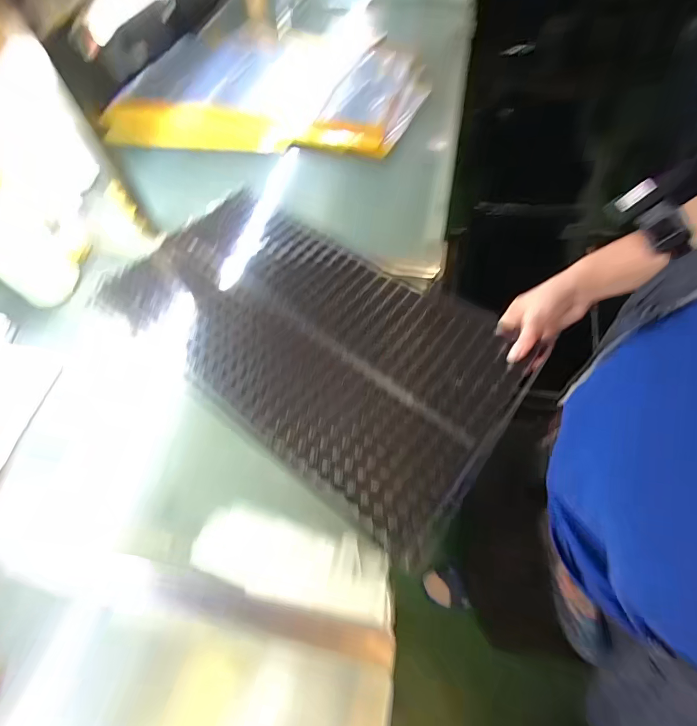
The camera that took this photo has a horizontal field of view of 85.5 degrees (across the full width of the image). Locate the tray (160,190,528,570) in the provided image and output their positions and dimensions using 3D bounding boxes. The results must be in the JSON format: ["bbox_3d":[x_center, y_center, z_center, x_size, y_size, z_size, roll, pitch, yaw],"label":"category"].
[{"bbox_3d":[-0.063,-0.055,0.564,0.602,0.022,0.331,34,68,21],"label":"tray"}]

